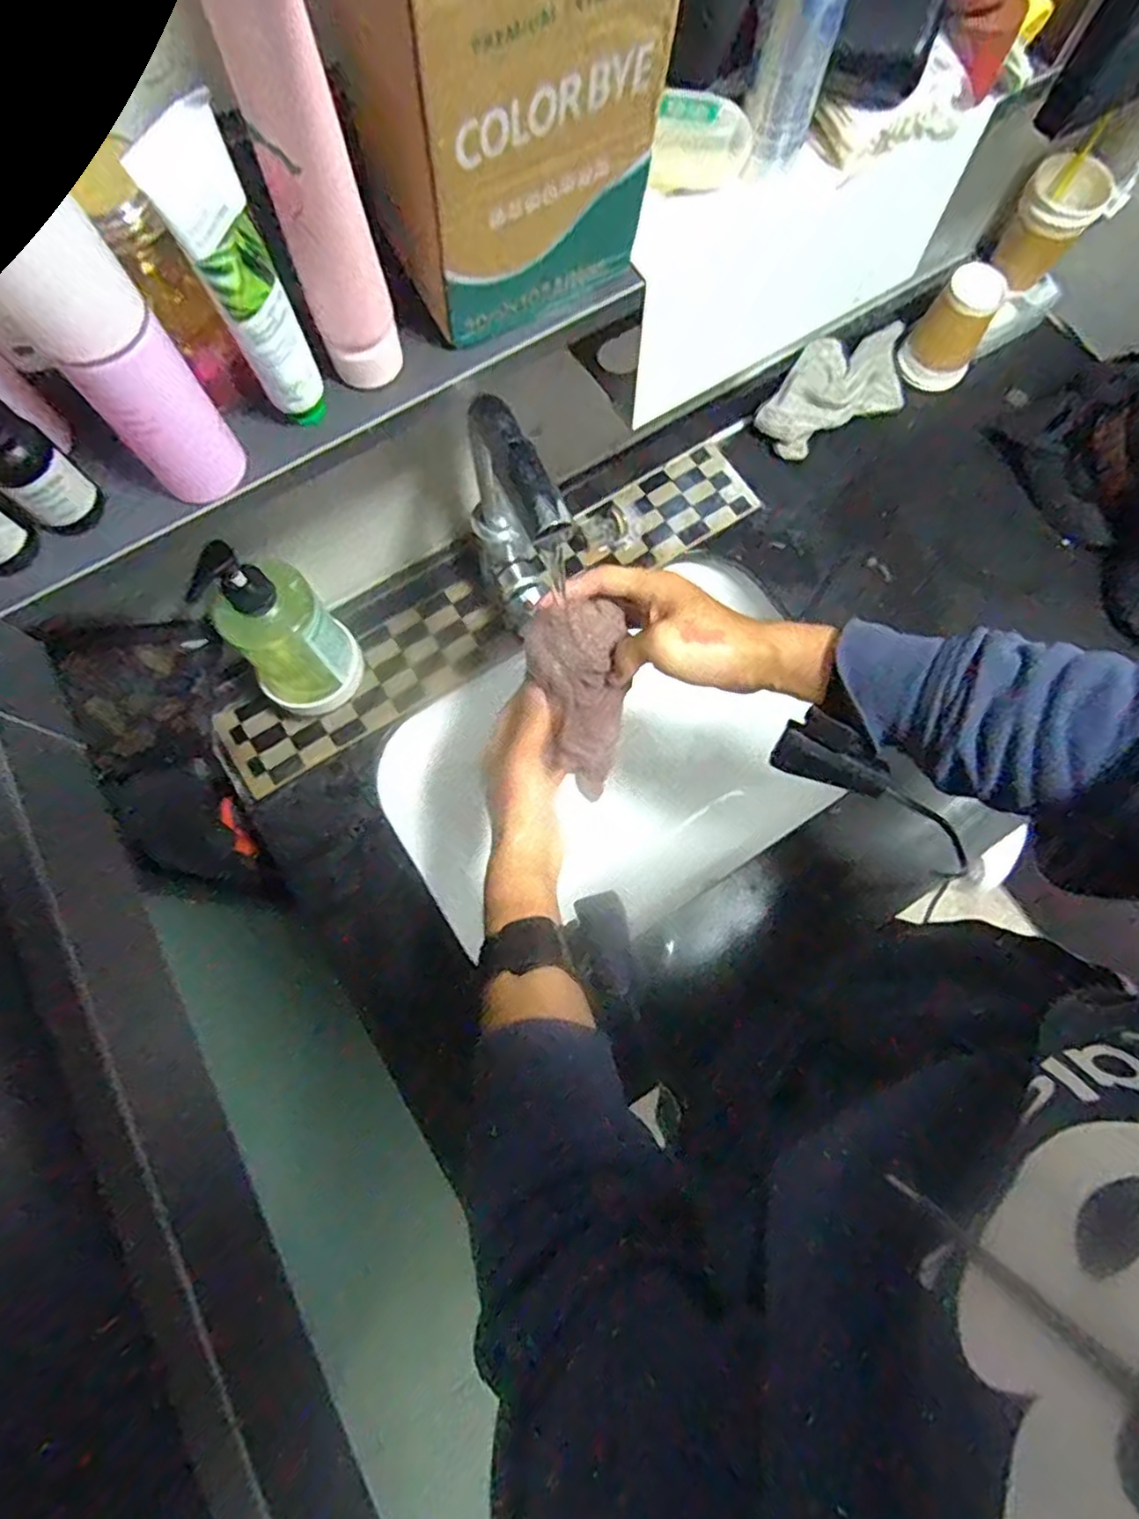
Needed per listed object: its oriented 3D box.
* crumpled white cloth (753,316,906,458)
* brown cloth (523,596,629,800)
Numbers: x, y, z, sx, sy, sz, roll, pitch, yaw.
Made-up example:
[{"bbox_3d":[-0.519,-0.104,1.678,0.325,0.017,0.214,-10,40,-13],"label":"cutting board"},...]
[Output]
[{"bbox_3d":[0.285,-0.390,0.722,0.190,0.049,0.080,-33,78,-8],"label":"crumpled white cloth"},{"bbox_3d":[0.013,-0.037,0.545,0.071,0.181,0.041,-13,44,-4],"label":"brown cloth"}]

